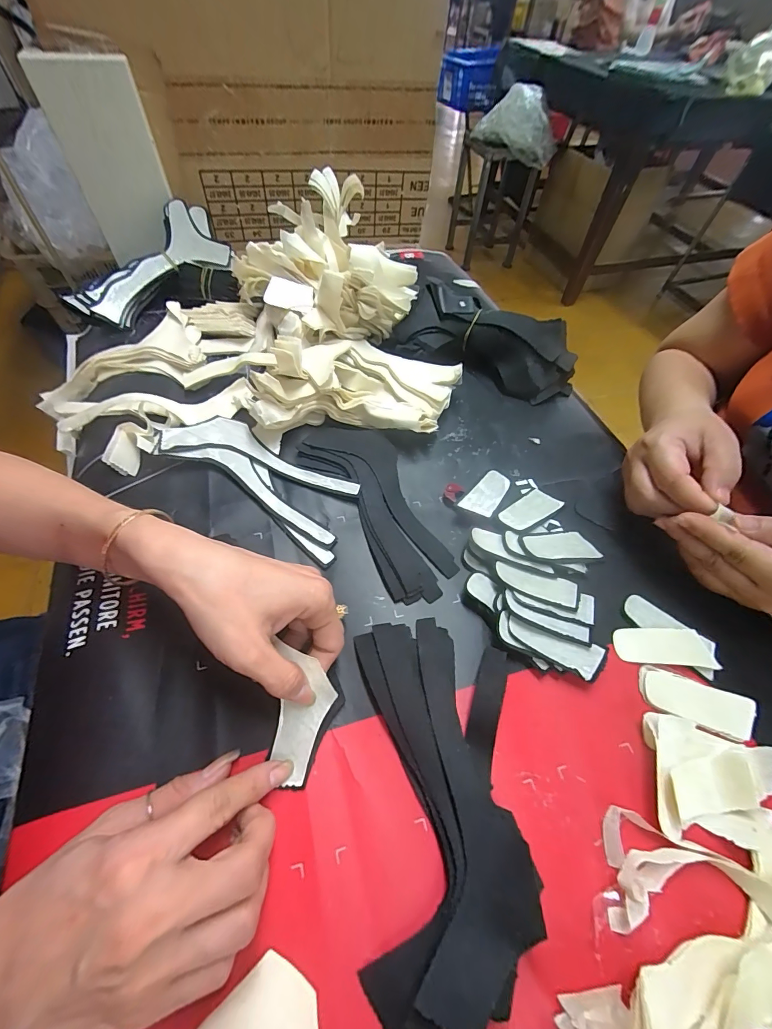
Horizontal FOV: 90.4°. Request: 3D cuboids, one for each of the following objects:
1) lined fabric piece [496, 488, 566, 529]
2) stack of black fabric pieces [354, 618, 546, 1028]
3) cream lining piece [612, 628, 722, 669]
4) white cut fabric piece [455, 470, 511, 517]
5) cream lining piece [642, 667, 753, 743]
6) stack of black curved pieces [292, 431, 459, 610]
[{"bbox_3d":[0.129,-0.005,0.346,0.067,0.009,0.029,-31,64,-22],"label":"lined fabric piece"},{"bbox_3d":[0.035,0.157,0.226,0.092,0.025,0.188,-1,56,-4],"label":"stack of black fabric pieces"},{"bbox_3d":[0.205,0.097,0.283,0.067,0.004,0.026,5,56,0],"label":"cream lining piece"},{"bbox_3d":[0.094,-0.020,0.352,0.028,0.012,0.064,33,60,17],"label":"white cut fabric piece"},{"bbox_3d":[0.213,0.129,0.262,0.069,0.005,0.029,18,57,8],"label":"cream lining piece"},{"bbox_3d":[-0.004,-0.015,0.344,0.084,0.009,0.194,-28,62,-20],"label":"stack of black curved pieces"}]

